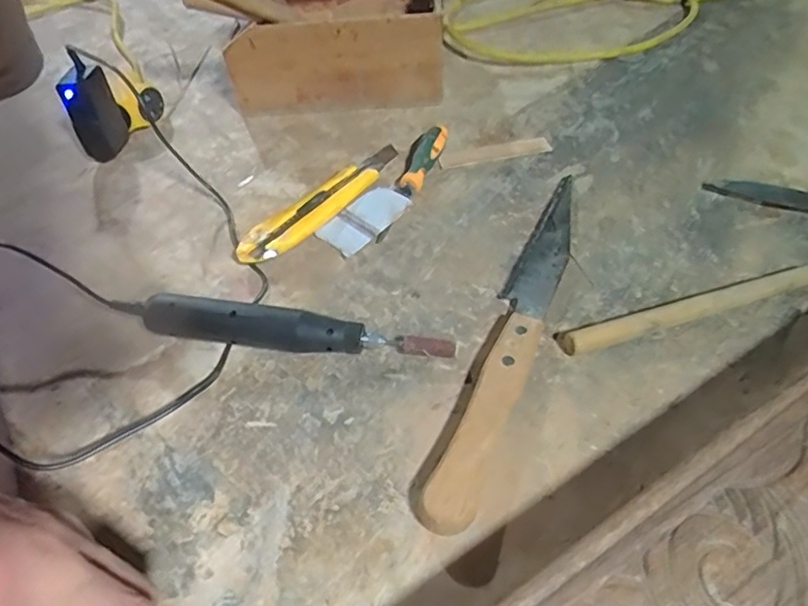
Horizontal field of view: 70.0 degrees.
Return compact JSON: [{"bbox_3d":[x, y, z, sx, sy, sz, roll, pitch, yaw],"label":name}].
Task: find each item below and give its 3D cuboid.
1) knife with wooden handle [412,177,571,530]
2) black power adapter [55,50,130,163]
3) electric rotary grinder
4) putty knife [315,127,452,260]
[{"bbox_3d":[0.073,0.012,0.373,0.032,0.020,0.285,17,53,18],"label":"knife with wooden handle"},{"bbox_3d":[-0.274,-0.171,0.511,0.022,0.082,0.053,-2,49,3],"label":"black power adapter"},{"bbox_3d":[-0.077,0.018,0.372,0.211,0.030,0.024,3,50,7],"label":"electric rotary grinder"},{"bbox_3d":[-0.008,-0.093,0.461,0.045,0.024,0.147,30,58,26],"label":"putty knife"}]

